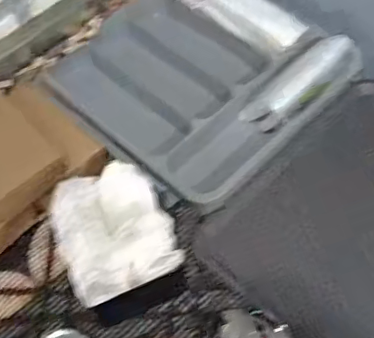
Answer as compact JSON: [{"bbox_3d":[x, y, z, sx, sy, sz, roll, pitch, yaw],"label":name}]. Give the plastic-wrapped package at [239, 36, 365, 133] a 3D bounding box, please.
[{"bbox_3d":[0.148,-0.112,0.750,0.165,0.040,0.058,-34,60,-17],"label":"plastic-wrapped package"}]

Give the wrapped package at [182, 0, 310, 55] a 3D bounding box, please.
[{"bbox_3d":[0.068,-0.235,0.841,0.223,0.034,0.066,37,66,25],"label":"wrapped package"}]

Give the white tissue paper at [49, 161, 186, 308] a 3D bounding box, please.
[{"bbox_3d":[-0.079,0.061,0.617,0.114,0.043,0.132,-22,57,-10],"label":"white tissue paper"}]

